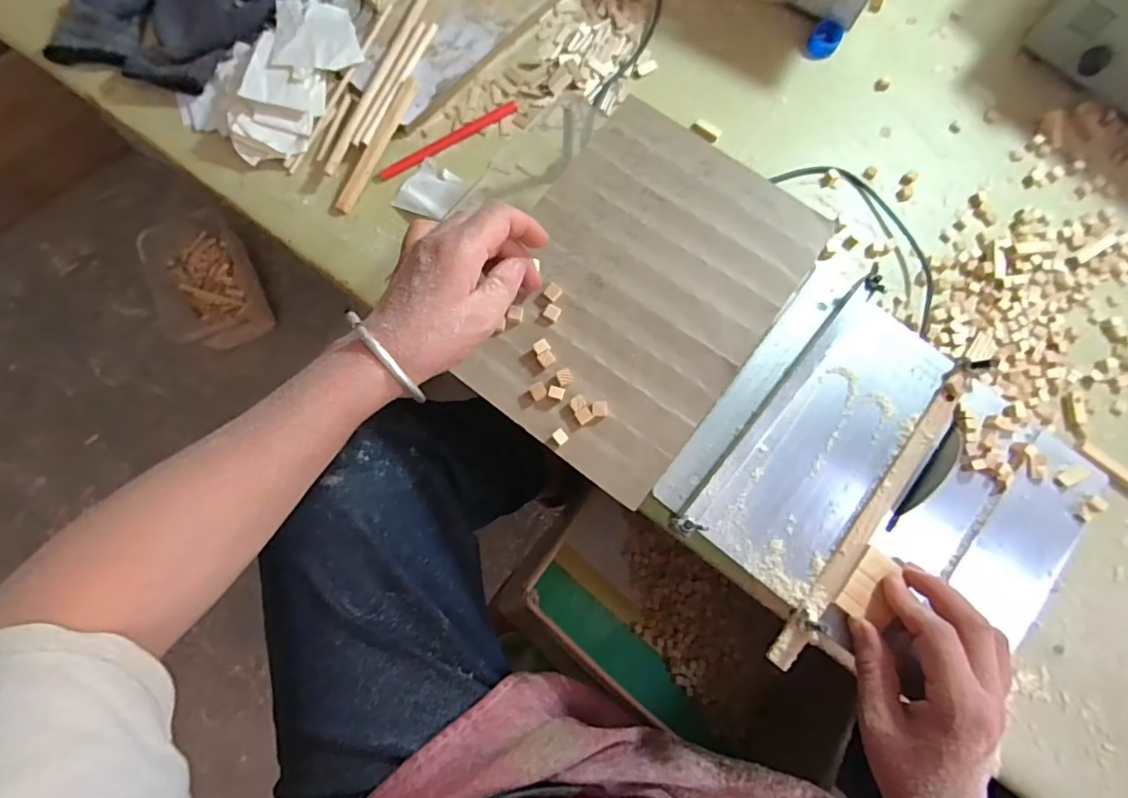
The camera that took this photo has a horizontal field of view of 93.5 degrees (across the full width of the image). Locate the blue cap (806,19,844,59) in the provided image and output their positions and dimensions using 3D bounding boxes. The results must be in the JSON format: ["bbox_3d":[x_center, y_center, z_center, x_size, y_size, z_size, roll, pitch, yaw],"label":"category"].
[{"bbox_3d":[0.278,-0.384,0.564,0.032,0.019,0.030,0,81,-3],"label":"blue cap"}]

